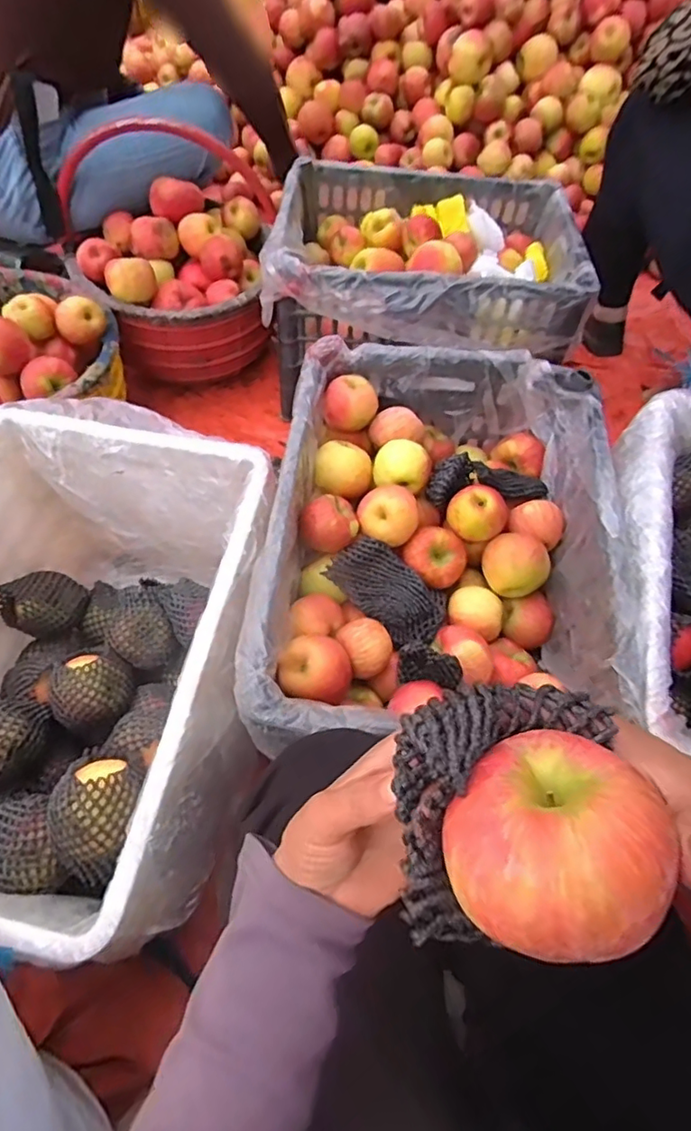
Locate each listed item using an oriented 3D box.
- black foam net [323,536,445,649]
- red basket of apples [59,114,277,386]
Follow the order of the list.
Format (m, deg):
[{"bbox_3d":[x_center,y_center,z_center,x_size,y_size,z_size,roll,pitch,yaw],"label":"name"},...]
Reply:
[{"bbox_3d":[0.052,0.026,0.647,0.134,0.050,0.078,33,63,15],"label":"black foam net"},{"bbox_3d":[-0.294,-0.526,0.977,0.336,0.305,0.281,-14,61,-12],"label":"red basket of apples"}]

